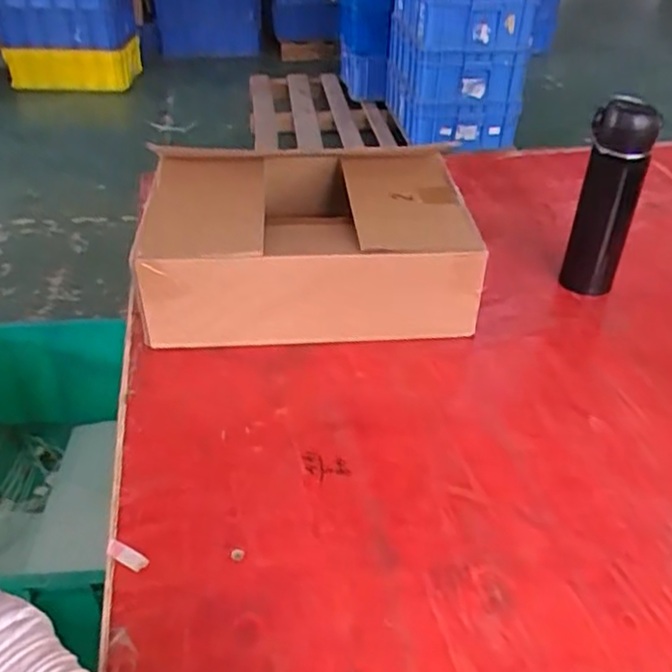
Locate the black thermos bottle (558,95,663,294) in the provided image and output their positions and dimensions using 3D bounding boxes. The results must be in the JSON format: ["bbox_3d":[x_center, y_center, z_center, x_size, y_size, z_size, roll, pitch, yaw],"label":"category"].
[{"bbox_3d":[0.295,-0.146,0.766,0.063,0.208,0.051,16,39,19],"label":"black thermos bottle"}]

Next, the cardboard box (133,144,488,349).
[{"bbox_3d":[-0.034,-0.110,0.794,0.338,0.125,0.247,-2,37,-5],"label":"cardboard box"}]

